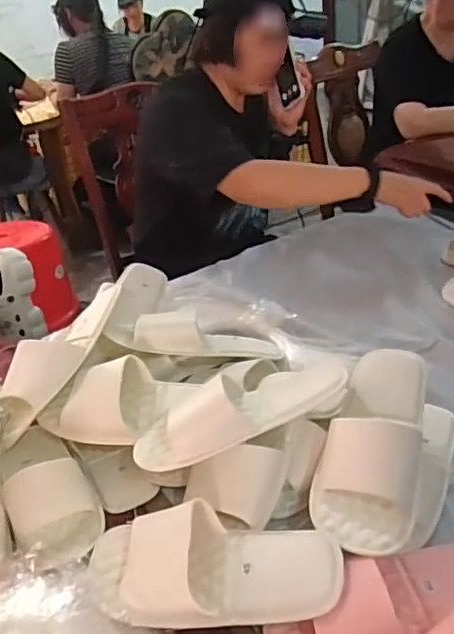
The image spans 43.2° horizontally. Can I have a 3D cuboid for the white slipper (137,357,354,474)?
[{"bbox_3d":[0.015,0.105,0.664,0.250,0.068,0.096,-17,32,-17],"label":"white slipper"}]

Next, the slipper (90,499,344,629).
[{"bbox_3d":[-0.021,0.242,0.557,0.258,0.055,0.109,1,32,14],"label":"slipper"}]

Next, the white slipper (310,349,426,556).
[{"bbox_3d":[0.162,0.129,0.618,0.112,0.055,0.249,6,46,21],"label":"white slipper"}]

